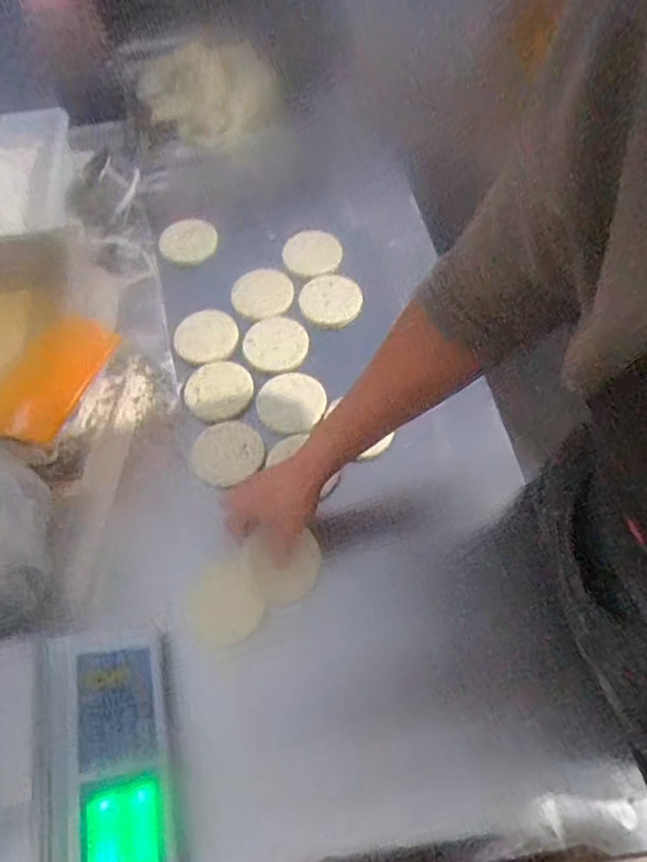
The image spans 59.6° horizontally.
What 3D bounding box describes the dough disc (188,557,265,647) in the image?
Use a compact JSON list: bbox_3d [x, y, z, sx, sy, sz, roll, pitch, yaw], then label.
[{"bbox_3d":[-0.121,0.206,0.684,0.081,0.020,0.095,-27,64,-11],"label":"dough disc"}]

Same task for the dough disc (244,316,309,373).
[{"bbox_3d":[-0.071,-0.134,0.843,0.092,0.005,0.099,-1,62,2],"label":"dough disc"}]

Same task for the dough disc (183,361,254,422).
[{"bbox_3d":[-0.150,-0.060,0.808,0.088,0.009,0.096,-1,62,2],"label":"dough disc"}]

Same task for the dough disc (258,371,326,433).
[{"bbox_3d":[-0.047,-0.044,0.786,0.090,0.017,0.092,-1,62,2],"label":"dough disc"}]

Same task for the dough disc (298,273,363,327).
[{"bbox_3d":[0.011,-0.206,0.874,0.095,0.015,0.085,-6,62,0],"label":"dough disc"}]

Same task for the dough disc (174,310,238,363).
[{"bbox_3d":[-0.177,-0.147,0.851,0.095,0.005,0.093,-1,62,2],"label":"dough disc"}]

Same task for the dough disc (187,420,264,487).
[{"bbox_3d":[-0.133,0.027,0.762,0.098,0.005,0.089,-29,65,-12],"label":"dough disc"}]

